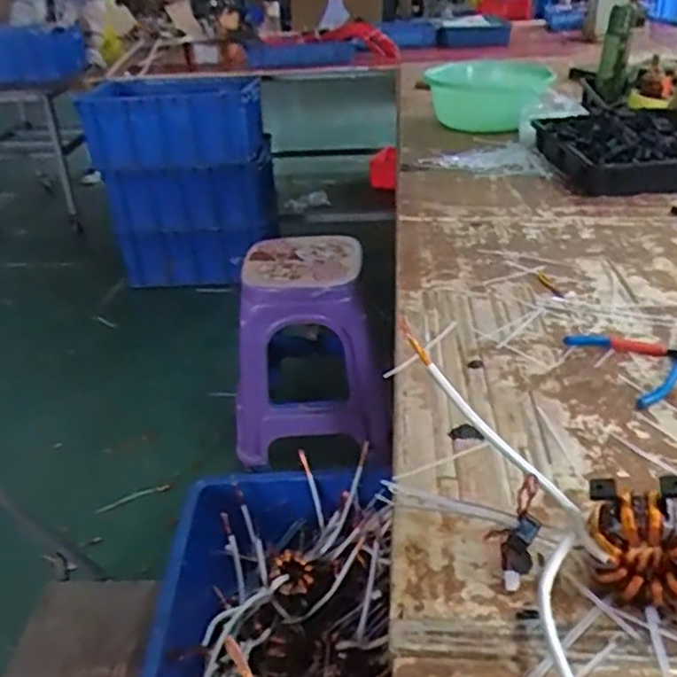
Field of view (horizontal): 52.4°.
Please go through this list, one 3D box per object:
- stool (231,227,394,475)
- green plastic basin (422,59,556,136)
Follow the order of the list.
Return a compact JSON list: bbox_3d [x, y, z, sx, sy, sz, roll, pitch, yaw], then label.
[{"bbox_3d":[-0.077,0.024,1.742,0.363,0.486,0.383,-2,31,4],"label":"stool"},{"bbox_3d":[0.368,-0.606,1.717,0.294,0.127,0.269,1,31,10],"label":"green plastic basin"}]

